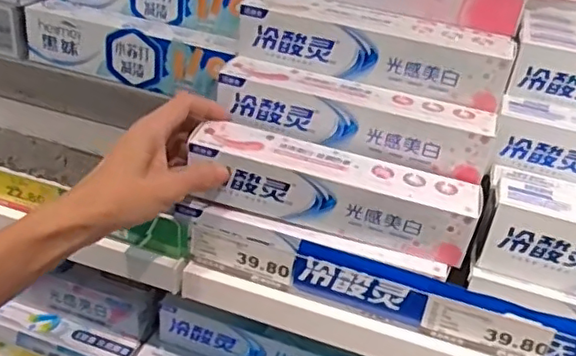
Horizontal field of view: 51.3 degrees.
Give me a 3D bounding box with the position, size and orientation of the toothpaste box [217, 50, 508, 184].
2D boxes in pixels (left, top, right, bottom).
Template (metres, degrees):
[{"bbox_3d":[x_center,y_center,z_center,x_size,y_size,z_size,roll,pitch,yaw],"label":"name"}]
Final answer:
[{"bbox_3d":[0.053,-0.049,0.504,0.229,0.050,0.043,15,31,13],"label":"toothpaste box"}]

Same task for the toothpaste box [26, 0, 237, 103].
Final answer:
[{"bbox_3d":[-0.154,-0.126,0.599,0.220,0.058,0.045,15,31,14],"label":"toothpaste box"}]

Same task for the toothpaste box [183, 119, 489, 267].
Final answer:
[{"bbox_3d":[0.033,0.012,0.478,0.221,0.059,0.041,16,31,10],"label":"toothpaste box"}]

